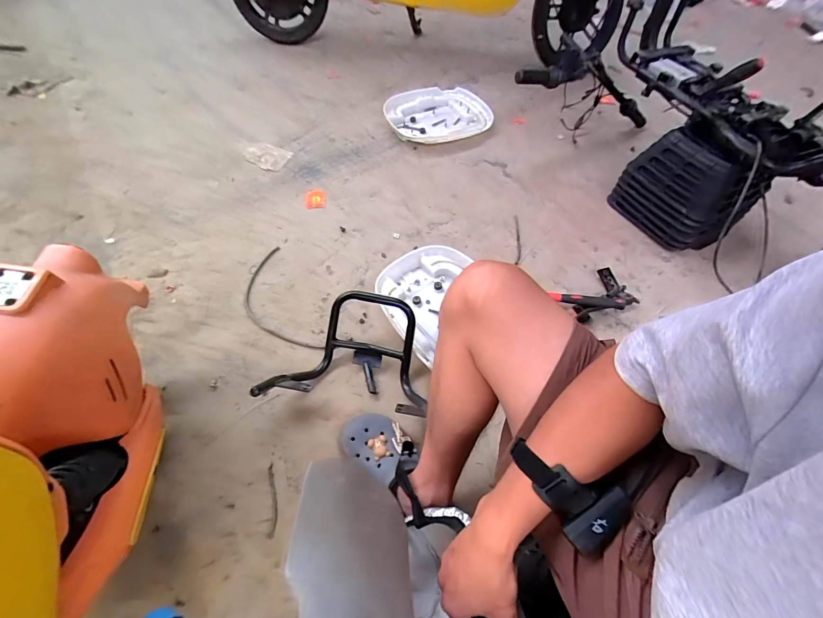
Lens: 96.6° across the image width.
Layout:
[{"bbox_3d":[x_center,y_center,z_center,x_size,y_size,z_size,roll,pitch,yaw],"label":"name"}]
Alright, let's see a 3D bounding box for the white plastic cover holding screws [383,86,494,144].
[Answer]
[{"bbox_3d":[0.099,-0.678,1.271,0.370,0.040,0.278,-23,62,-19],"label":"white plastic cover holding screws"}]

